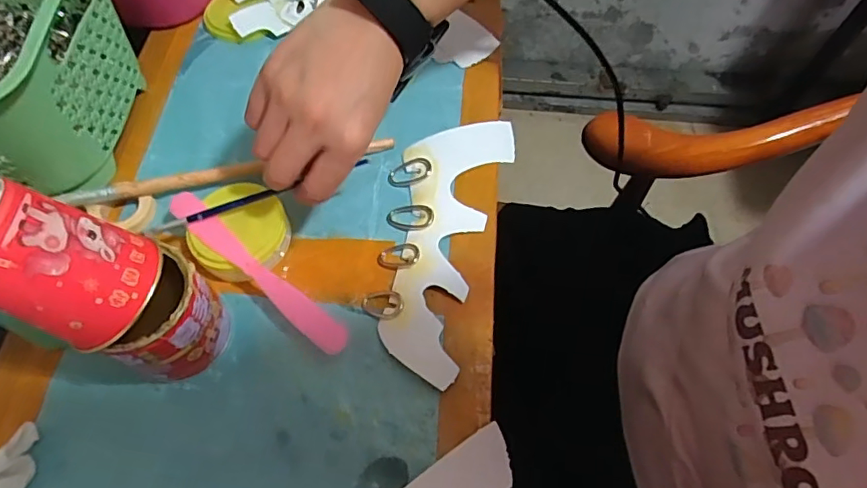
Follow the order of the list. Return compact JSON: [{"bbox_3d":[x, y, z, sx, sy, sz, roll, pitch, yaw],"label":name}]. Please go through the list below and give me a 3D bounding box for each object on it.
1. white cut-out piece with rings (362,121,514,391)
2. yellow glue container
[{"bbox_3d":[0.001,-0.012,0.382,0.079,0.015,0.215,15,63,7],"label":"white cut-out piece with rings"},{"bbox_3d":[-0.134,-0.009,0.369,0.059,0.038,0.070,9,62,3],"label":"yellow glue container"}]

